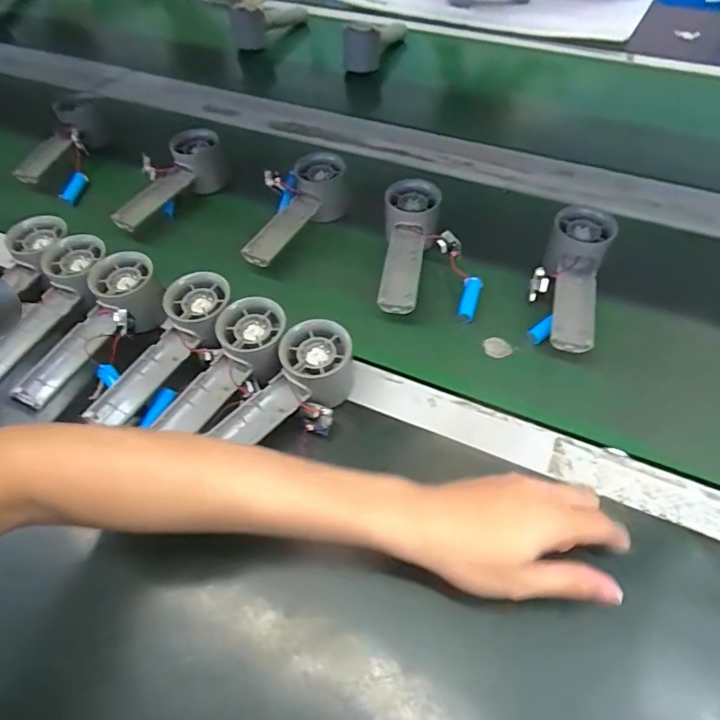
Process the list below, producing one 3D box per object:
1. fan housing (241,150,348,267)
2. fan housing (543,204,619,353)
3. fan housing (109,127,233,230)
[{"bbox_3d":[-0.061,-0.161,0.553,0.053,0.058,0.167,19,55,18],"label":"fan housing"},{"bbox_3d":[0.205,-0.070,0.478,0.063,0.057,0.163,15,54,16],"label":"fan housing"},{"bbox_3d":[-0.230,-0.206,0.598,0.064,0.063,0.156,32,60,26],"label":"fan housing"}]

